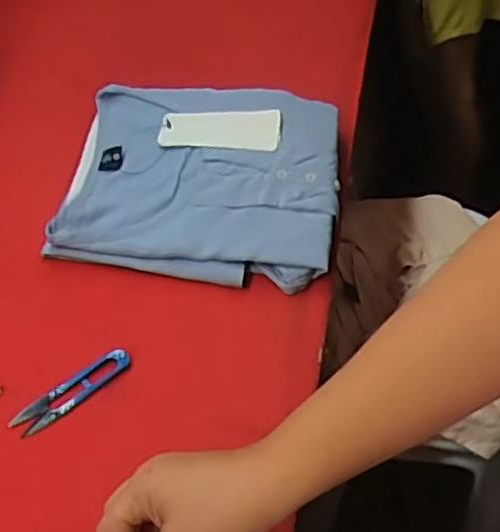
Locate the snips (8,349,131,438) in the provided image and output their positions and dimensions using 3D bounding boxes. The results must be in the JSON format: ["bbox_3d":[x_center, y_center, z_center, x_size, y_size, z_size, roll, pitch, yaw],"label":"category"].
[{"bbox_3d":[-0.145,0.101,0.550,0.104,0.008,0.028,-31,55,-19],"label":"snips"}]

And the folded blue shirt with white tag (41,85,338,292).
[{"bbox_3d":[-0.045,-0.086,0.660,0.259,0.054,0.207,6,52,10],"label":"folded blue shirt with white tag"}]

